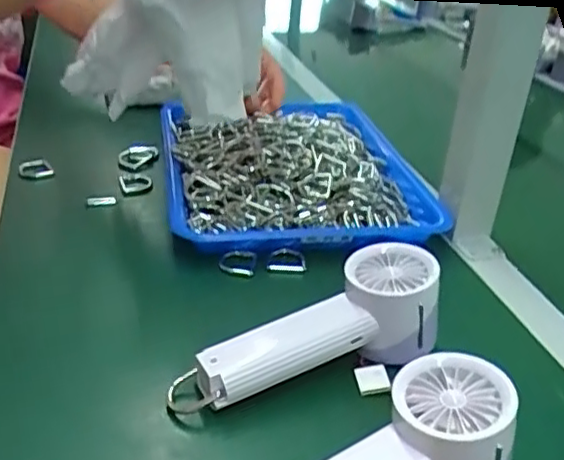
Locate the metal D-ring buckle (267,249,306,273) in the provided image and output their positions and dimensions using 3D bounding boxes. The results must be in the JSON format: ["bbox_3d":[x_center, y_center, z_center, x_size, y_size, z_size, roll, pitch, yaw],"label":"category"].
[{"bbox_3d":[0.003,0.026,0.544,0.033,0.009,0.024,-2,31,-11],"label":"metal D-ring buckle"}]

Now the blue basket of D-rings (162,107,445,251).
[{"bbox_3d":[0.014,-0.071,0.665,0.257,0.053,0.282,-2,31,-11],"label":"blue basket of D-rings"}]

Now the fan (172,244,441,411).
[{"bbox_3d":[0.017,0.071,0.433,0.192,0.056,0.063,-21,36,-14],"label":"fan"}]

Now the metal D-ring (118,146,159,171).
[{"bbox_3d":[-0.152,-0.077,0.694,0.044,0.026,0.014,-18,36,-33],"label":"metal D-ring"}]

